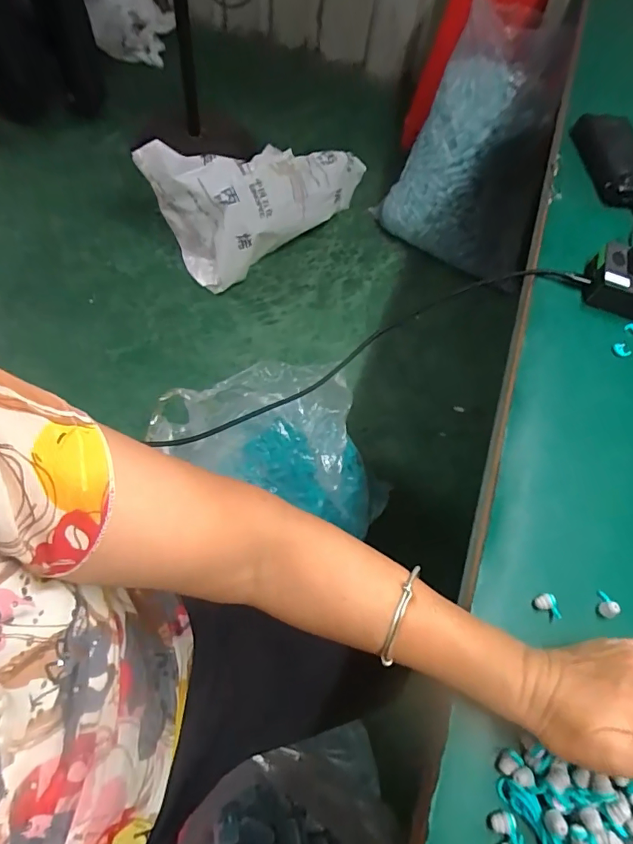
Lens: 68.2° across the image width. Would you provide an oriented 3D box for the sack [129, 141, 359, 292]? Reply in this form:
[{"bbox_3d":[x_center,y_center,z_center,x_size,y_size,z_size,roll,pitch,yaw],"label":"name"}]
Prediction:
[{"bbox_3d":[-0.144,-0.657,1.326,0.578,0.316,0.317,-34,72,-20],"label":"sack"}]

